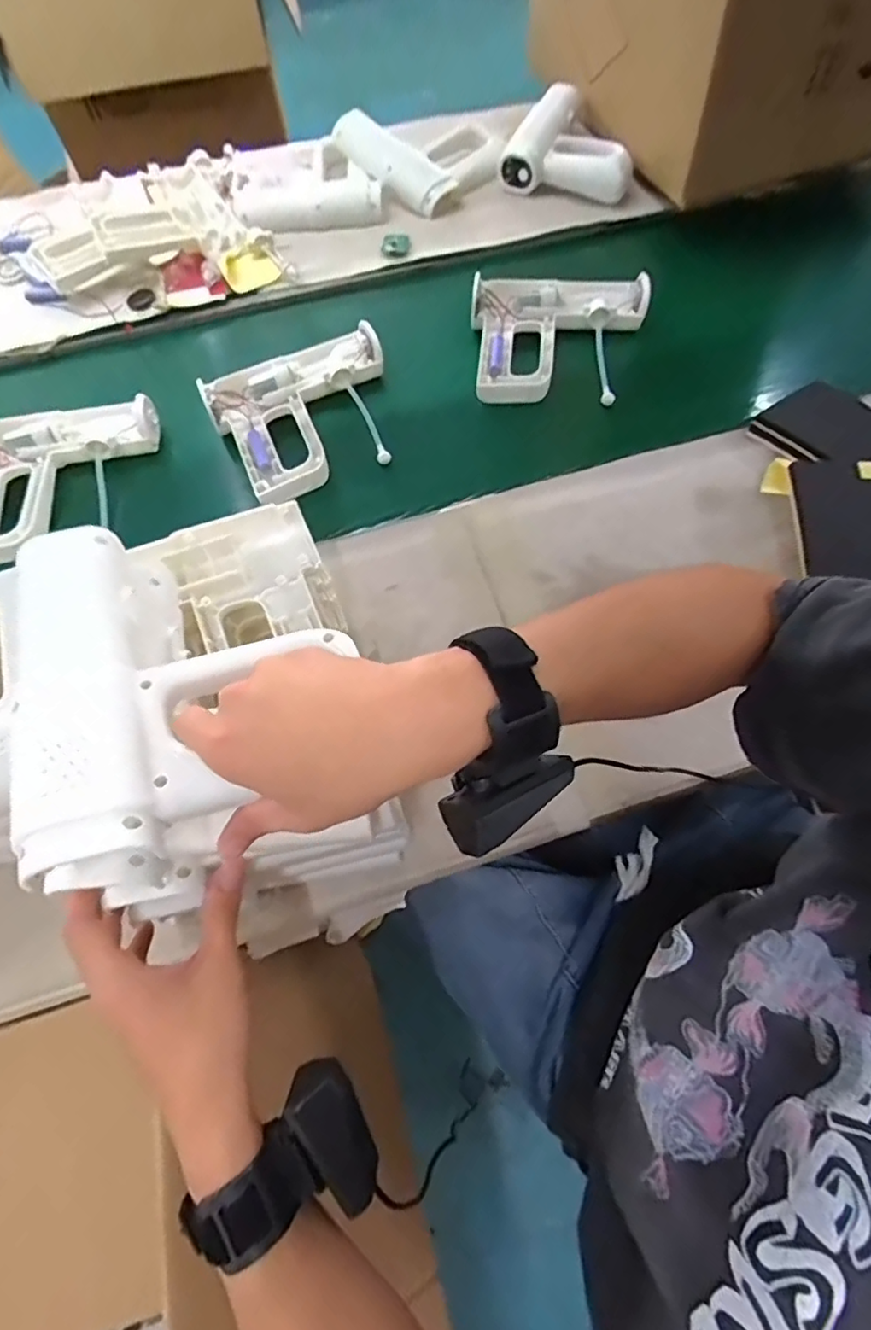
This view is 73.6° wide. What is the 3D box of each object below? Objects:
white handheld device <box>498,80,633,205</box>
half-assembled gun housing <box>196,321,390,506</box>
[{"bbox_3d":[0.201,-0.754,0.839,0.180,0.049,0.203,15,67,8],"label":"white handheld device"},{"bbox_3d":[-0.139,-0.293,0.668,0.213,0.043,0.194,-30,68,-11],"label":"half-assembled gun housing"}]

